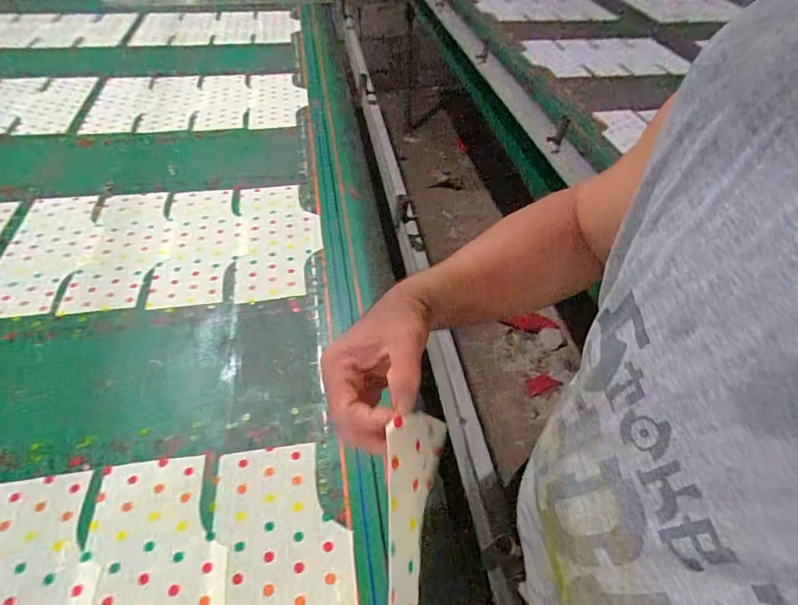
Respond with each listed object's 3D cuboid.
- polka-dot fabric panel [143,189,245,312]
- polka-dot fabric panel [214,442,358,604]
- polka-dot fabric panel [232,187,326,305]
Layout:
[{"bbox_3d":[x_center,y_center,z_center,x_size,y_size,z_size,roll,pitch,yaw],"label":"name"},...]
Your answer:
[{"bbox_3d":[-0.317,-0.102,0.759,0.129,0.006,0.281,-7,47,-9],"label":"polka-dot fabric panel"},{"bbox_3d":[-0.107,0.266,0.429,0.130,0.004,0.282,-6,48,-8],"label":"polka-dot fabric panel"},{"bbox_3d":[-0.197,-0.111,0.772,0.132,0.009,0.281,-7,47,-9],"label":"polka-dot fabric panel"}]

